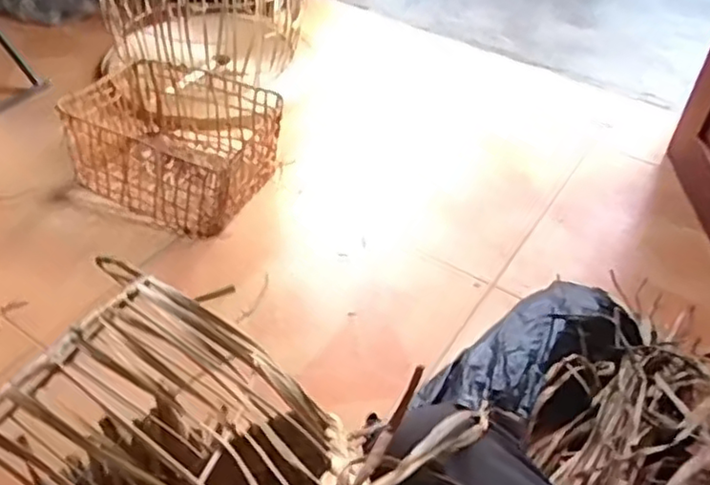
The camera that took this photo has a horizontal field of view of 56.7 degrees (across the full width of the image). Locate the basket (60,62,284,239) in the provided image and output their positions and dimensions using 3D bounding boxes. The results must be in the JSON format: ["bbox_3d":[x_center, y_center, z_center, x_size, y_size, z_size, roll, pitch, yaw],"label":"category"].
[{"bbox_3d":[-0.397,-0.221,1.428,0.402,0.169,0.314,17,46,14],"label":"basket"}]

